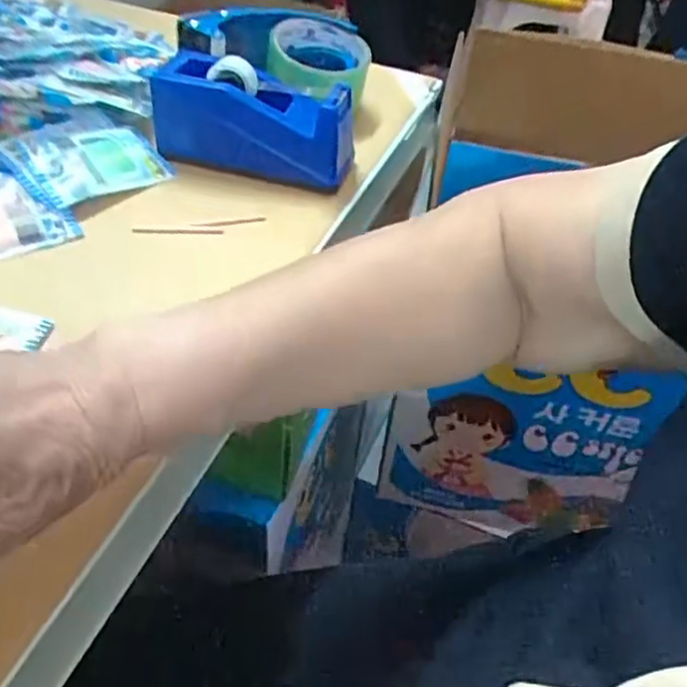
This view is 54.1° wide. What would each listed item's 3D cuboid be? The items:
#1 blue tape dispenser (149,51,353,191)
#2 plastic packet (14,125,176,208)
[{"bbox_3d":[-0.069,-0.174,0.520,0.151,0.068,0.056,14,46,8],"label":"blue tape dispenser"},{"bbox_3d":[-0.183,-0.136,0.499,0.099,0.008,0.065,-25,69,-42],"label":"plastic packet"}]

